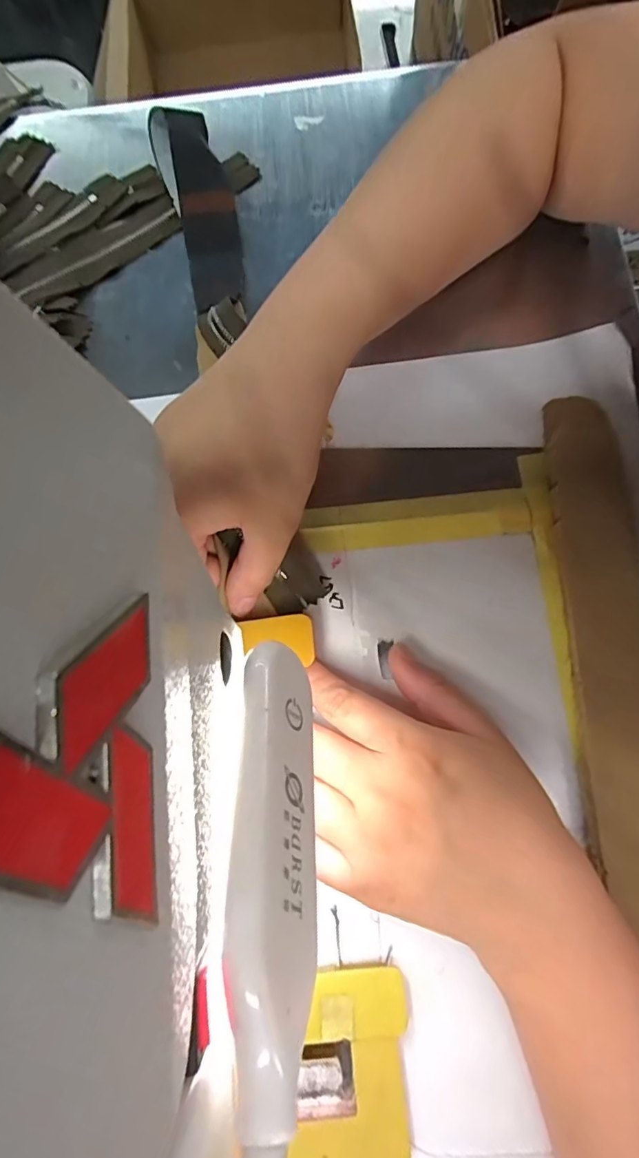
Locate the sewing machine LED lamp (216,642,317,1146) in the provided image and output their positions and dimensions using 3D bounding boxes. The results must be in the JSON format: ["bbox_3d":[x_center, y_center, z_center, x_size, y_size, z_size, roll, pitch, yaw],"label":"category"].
[{"bbox_3d":[-0.011,0.060,0.128,0.018,0.021,0.104,-3,47,1],"label":"sewing machine LED lamp"}]

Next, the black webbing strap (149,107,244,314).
[{"bbox_3d":[-0.070,-0.222,0.304,0.038,0.031,0.122,-16,76,-2],"label":"black webbing strap"}]

